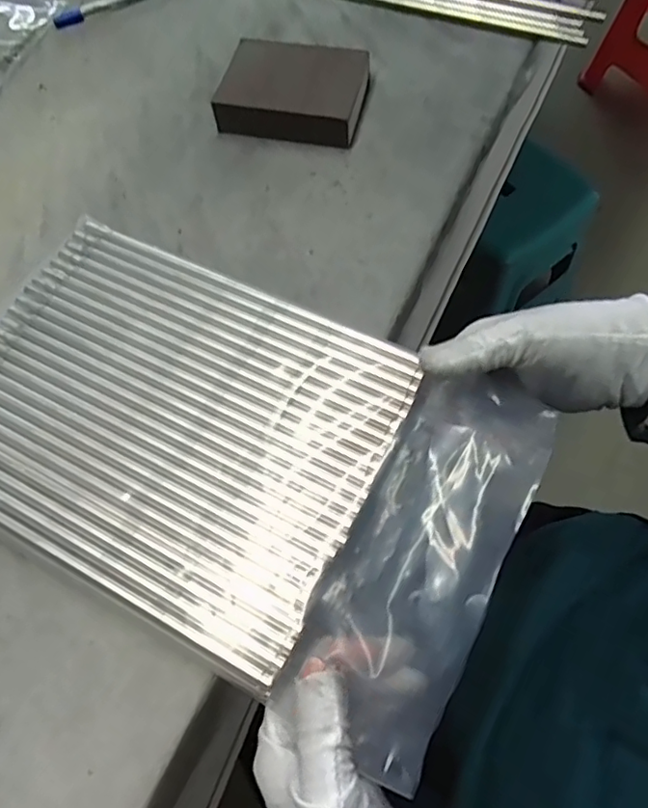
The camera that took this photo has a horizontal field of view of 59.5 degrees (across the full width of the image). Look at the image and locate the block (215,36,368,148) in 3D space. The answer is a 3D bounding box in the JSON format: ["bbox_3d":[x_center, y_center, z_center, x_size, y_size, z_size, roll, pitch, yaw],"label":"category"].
[{"bbox_3d":[-0.019,-0.220,0.398,0.096,0.028,0.068,13,68,8],"label":"block"}]

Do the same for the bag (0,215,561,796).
[{"bbox_3d":[-0.056,0.017,0.296,0.305,0.026,0.181,25,70,13],"label":"bag"}]

